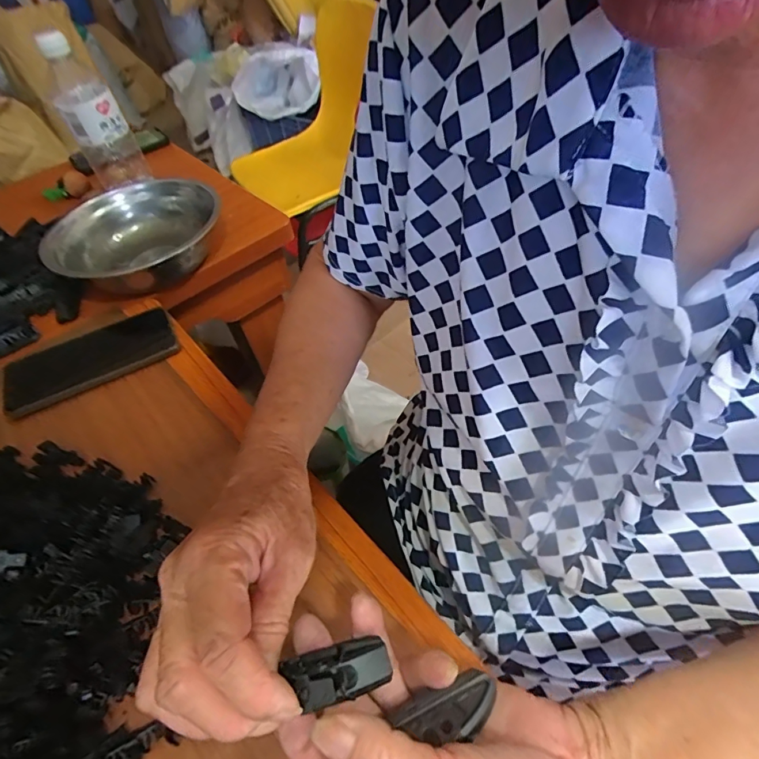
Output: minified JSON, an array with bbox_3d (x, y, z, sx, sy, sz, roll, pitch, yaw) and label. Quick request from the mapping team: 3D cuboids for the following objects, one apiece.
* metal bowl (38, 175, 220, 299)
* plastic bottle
[{"bbox_3d":[-0.306,-0.184,0.569,0.197,0.060,0.197,-3,49,3],"label":"metal bowl"},{"bbox_3d":[-0.380,-0.350,0.604,0.074,0.174,0.084,-26,52,-17],"label":"plastic bottle"}]

